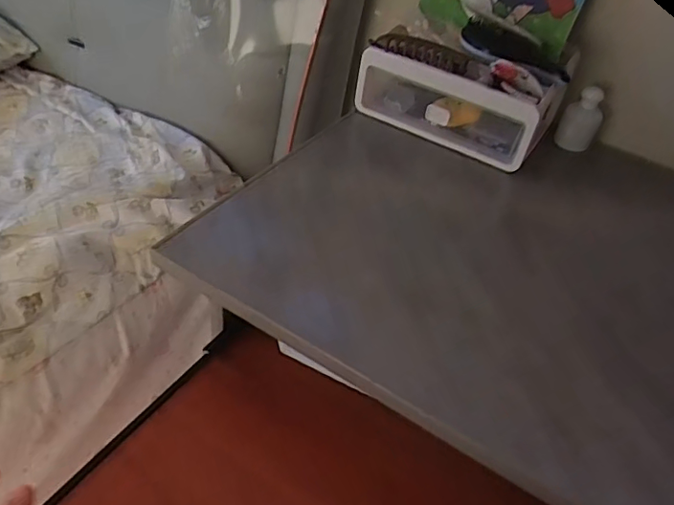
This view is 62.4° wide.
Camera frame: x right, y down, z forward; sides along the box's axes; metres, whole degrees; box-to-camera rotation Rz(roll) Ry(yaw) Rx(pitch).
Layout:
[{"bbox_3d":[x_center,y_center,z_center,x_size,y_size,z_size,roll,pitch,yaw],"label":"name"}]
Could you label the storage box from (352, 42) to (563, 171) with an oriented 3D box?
[{"bbox_3d":[0.171,-0.224,0.760,0.248,0.109,0.145,26,44,18],"label":"storage box"}]

